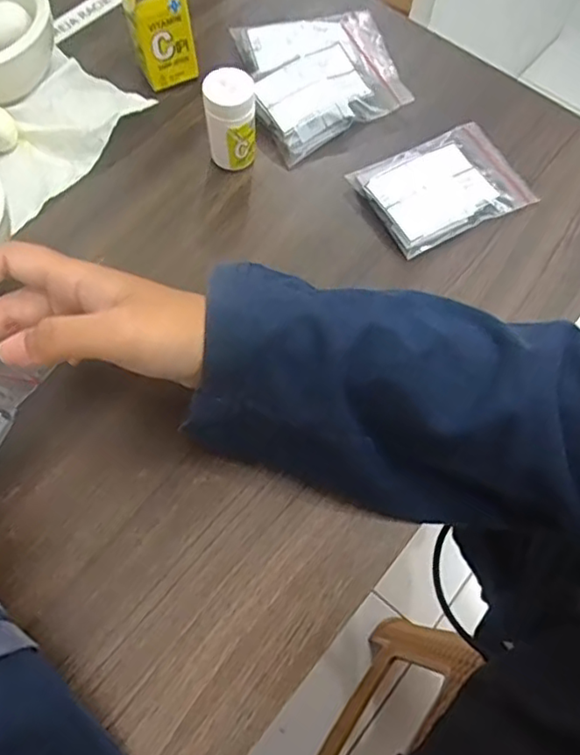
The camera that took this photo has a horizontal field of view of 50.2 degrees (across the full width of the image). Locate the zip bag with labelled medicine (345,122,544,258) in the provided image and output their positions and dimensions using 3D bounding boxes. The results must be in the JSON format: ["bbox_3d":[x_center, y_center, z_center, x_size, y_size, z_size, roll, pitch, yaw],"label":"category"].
[{"bbox_3d":[0.096,-0.119,0.382,0.099,0.012,0.068,-26,69,-15],"label":"zip bag with labelled medicine"}]

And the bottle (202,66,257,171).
[{"bbox_3d":[-0.036,-0.151,0.369,0.029,0.058,0.024,-7,66,-7],"label":"bottle"}]

